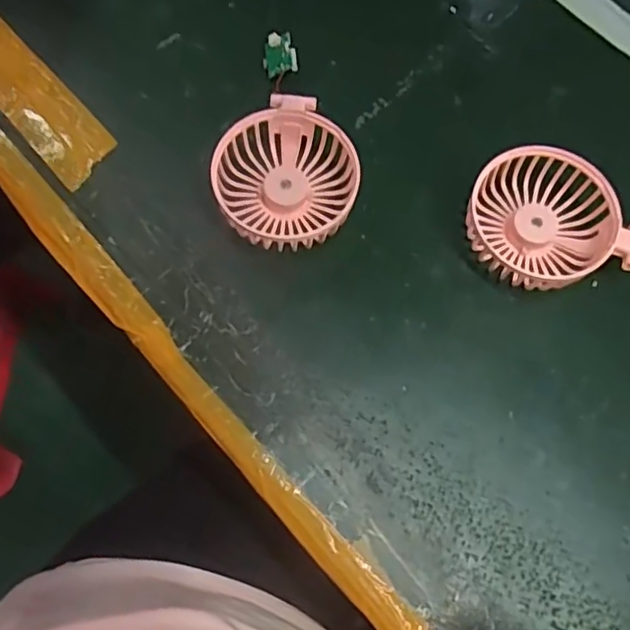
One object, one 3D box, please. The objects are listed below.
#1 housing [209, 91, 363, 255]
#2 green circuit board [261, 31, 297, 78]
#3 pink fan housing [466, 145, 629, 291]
[{"bbox_3d":[-0.017,-0.089,0.404,0.084,0.032,0.095,16,71,4],"label":"housing"},{"bbox_3d":[-0.025,-0.181,0.441,0.023,0.012,0.030,-9,71,-5],"label":"green circuit board"},{"bbox_3d":[0.147,-0.057,0.398,0.101,0.031,0.082,24,72,6],"label":"pink fan housing"}]

